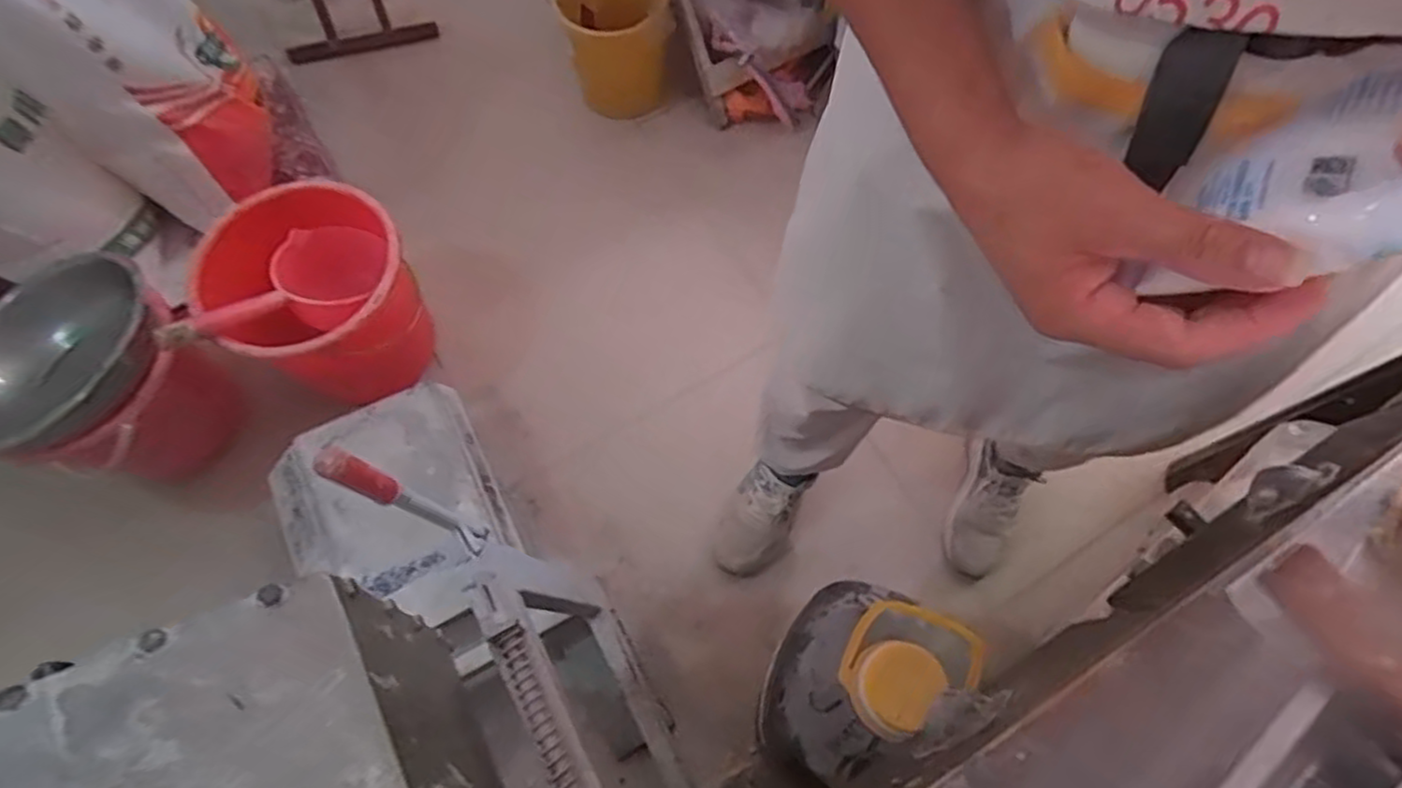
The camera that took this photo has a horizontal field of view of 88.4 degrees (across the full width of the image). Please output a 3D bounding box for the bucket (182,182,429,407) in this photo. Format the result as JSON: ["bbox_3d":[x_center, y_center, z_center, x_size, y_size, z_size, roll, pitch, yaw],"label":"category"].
[{"bbox_3d":[-0.597,-0.157,1.158,0.275,0.296,0.254,0,68,1],"label":"bucket"}]

